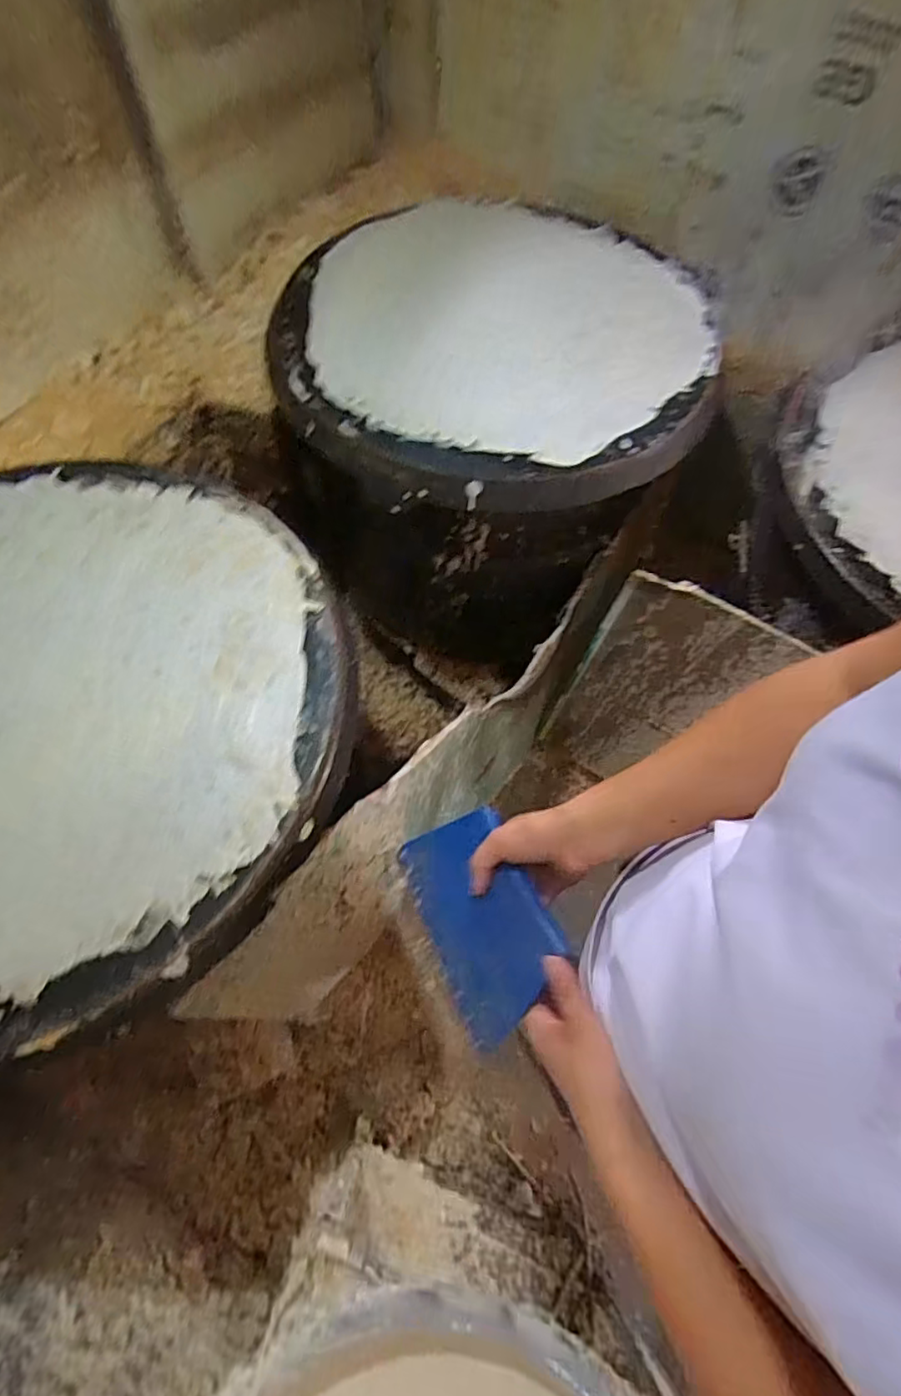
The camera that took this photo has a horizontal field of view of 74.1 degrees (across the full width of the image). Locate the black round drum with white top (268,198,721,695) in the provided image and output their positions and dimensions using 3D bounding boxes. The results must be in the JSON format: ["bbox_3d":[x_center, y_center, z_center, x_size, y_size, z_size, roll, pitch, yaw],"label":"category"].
[{"bbox_3d":[0.052,-0.377,1.011,0.549,0.616,0.527,35,68,14],"label":"black round drum with white top"}]

